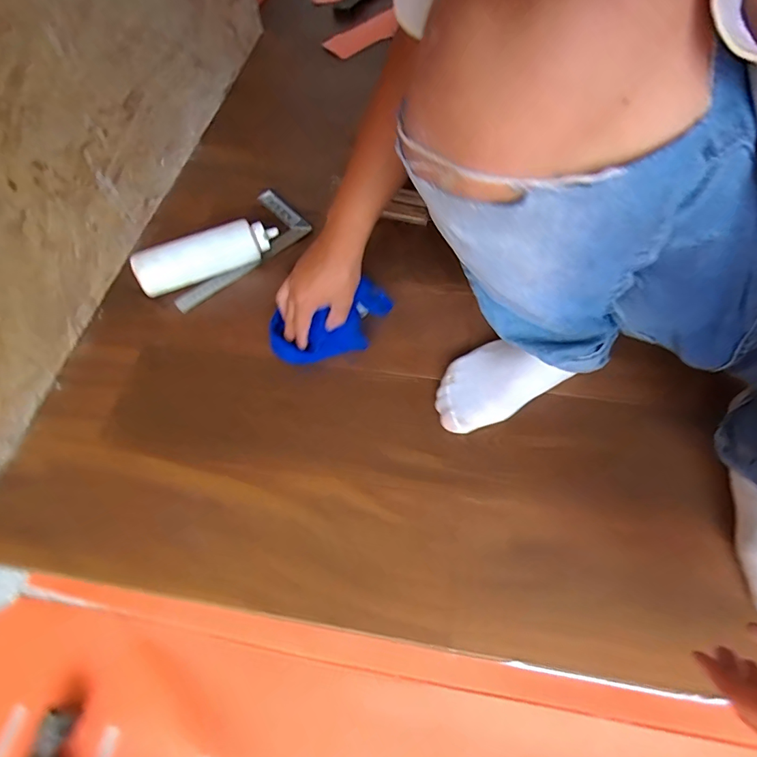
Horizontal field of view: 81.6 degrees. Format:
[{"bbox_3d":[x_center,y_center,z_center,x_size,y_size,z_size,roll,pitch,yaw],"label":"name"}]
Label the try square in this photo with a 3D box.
[{"bbox_3d":[-0.235,-0.209,0.709,0.117,0.022,0.251,38,68,19],"label":"try square"}]

